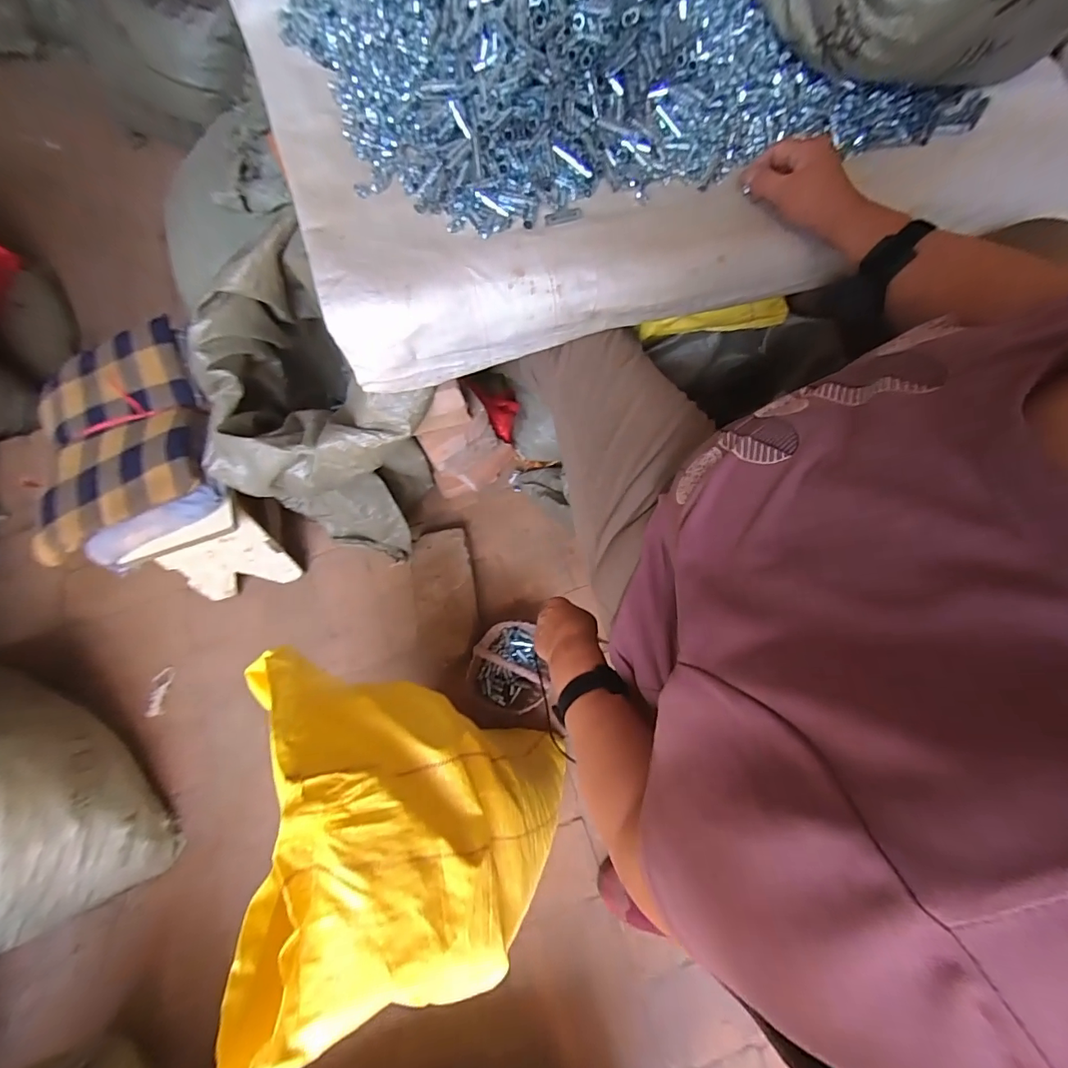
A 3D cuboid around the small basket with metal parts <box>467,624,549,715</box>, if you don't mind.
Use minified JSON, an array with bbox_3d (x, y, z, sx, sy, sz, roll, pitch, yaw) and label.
[{"bbox_3d":[-0.038,0.220,0.796,0.125,0.119,0.139,14,73,6],"label":"small basket with metal parts"}]

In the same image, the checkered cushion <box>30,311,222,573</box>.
[{"bbox_3d":[-0.625,-0.142,0.714,0.252,0.071,0.332,-19,72,-5],"label":"checkered cushion"}]

